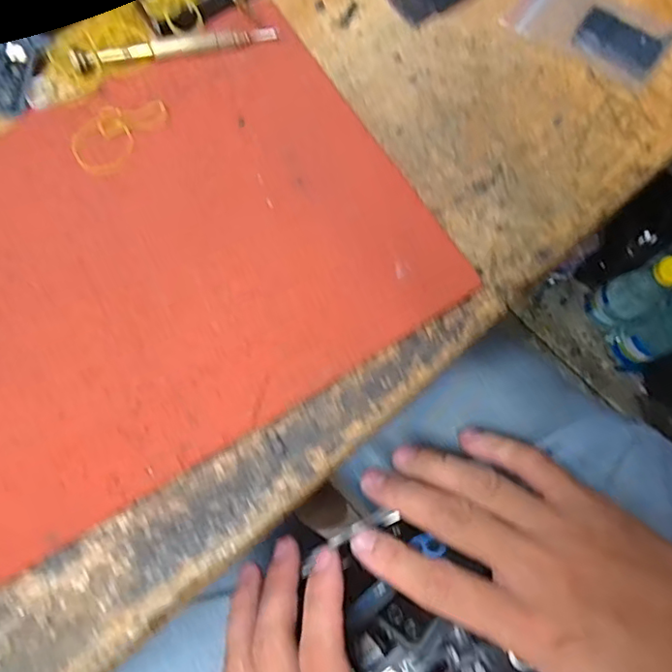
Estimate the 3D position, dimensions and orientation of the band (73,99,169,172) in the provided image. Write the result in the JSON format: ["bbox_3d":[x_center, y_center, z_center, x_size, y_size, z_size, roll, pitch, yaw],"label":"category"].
[{"bbox_3d":[-0.109,-0.103,0.293,0.029,0.004,0.049,40,79,11],"label":"band"}]

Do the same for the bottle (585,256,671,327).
[{"bbox_3d":[0.403,-0.064,0.796,0.058,0.184,0.063,-33,76,-8],"label":"bottle"}]

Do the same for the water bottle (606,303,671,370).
[{"bbox_3d":[0.437,-0.013,0.778,0.073,0.192,0.061,-29,76,-7],"label":"water bottle"}]

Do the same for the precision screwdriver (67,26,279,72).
[{"bbox_3d":[-0.082,-0.148,0.302,0.103,0.009,0.009,-10,74,-2],"label":"precision screwdriver"}]

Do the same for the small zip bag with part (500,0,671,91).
[{"bbox_3d":[0.134,-0.164,0.307,0.080,0.007,0.047,34,78,10],"label":"small zip bag with part"}]

